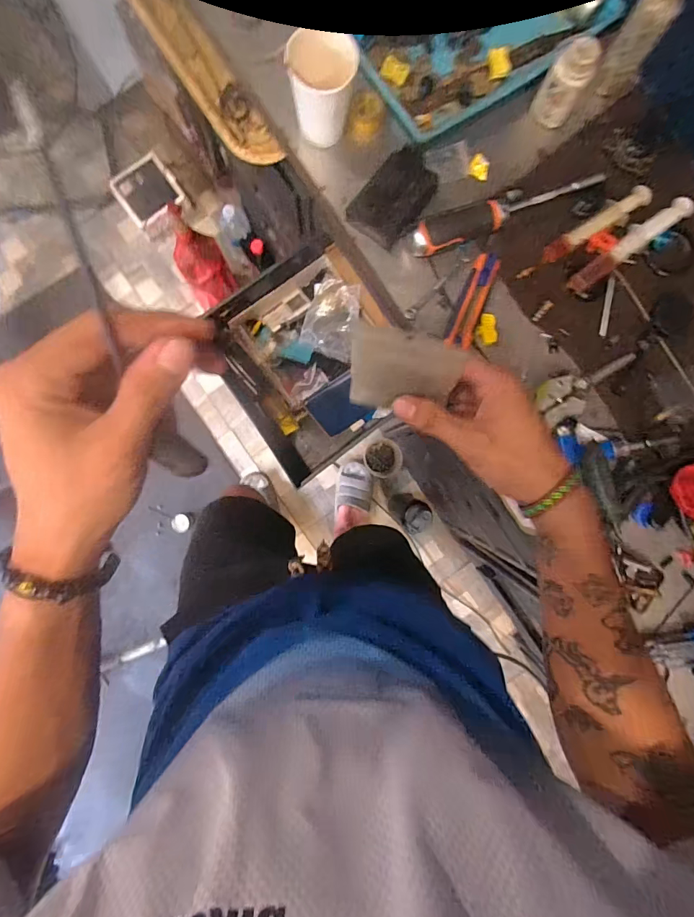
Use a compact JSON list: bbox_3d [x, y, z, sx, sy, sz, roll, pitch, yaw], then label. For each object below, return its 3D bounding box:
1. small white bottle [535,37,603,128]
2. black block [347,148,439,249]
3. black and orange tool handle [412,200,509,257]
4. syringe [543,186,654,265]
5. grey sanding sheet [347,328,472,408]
[{"bbox_3d":[0.244,-0.420,0.481,0.041,0.074,0.033,32,89,-3],"label":"small white bottle"},{"bbox_3d":[0.054,-0.304,0.507,0.065,0.036,0.096,44,88,-3],"label":"black block"},{"bbox_3d":[0.127,-0.273,0.511,0.107,0.035,0.041,-19,92,2],"label":"black and orange tool handle"},{"bbox_3d":[0.299,-0.280,0.516,0.138,0.017,0.029,-33,92,-2],"label":"syringe"},{"bbox_3d":[0.041,-0.064,0.319,0.077,0.008,0.065,8,136,5],"label":"grey sanding sheet"}]

